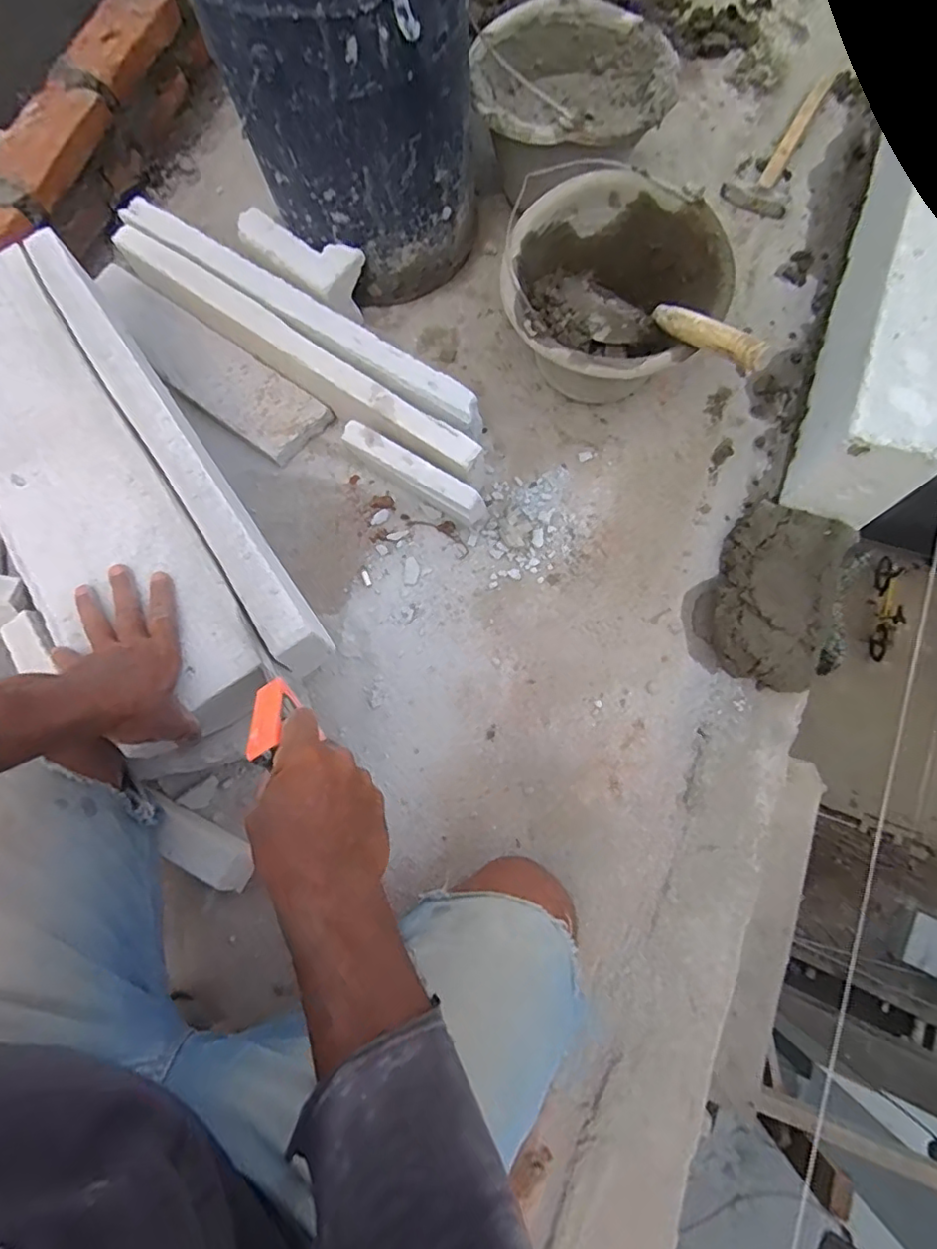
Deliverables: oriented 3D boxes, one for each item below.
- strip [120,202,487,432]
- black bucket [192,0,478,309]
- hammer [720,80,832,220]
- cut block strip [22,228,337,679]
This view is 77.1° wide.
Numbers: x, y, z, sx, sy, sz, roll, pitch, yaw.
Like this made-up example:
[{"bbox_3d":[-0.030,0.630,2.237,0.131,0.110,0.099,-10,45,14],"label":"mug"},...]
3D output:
[{"bbox_3d":[-0.223,-0.408,0.758,0.565,0.036,0.057,34,79,11],"label":"strip"},{"bbox_3d":[-0.139,-0.648,0.706,0.279,0.345,0.285,-13,76,-1],"label":"black bucket"},{"bbox_3d":[0.465,-0.715,0.876,0.094,0.030,0.240,26,78,9],"label":"hammer"},{"bbox_3d":[-0.321,-0.202,0.633,0.055,0.082,0.594,-35,76,-6],"label":"cut block strip"}]

